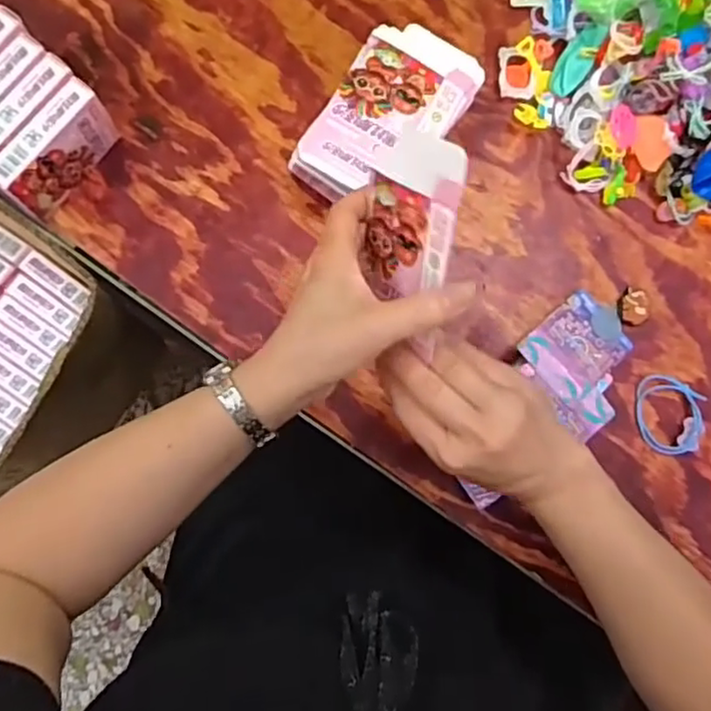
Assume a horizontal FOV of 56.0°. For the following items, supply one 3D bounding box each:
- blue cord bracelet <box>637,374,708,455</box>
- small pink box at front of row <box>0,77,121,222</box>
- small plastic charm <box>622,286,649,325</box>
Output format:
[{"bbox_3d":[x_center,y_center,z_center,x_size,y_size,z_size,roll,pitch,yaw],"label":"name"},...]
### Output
[{"bbox_3d":[0.247,0.046,0.523,0.054,0.012,0.061,4,80,-3],"label":"blue cord bracelet"},{"bbox_3d":[-0.218,-0.149,0.499,0.019,0.075,0.094,39,81,3],"label":"small pink box at front of row"},{"bbox_3d":[0.224,-0.039,0.537,0.022,0.010,0.031,7,80,-2],"label":"small plastic charm"}]

